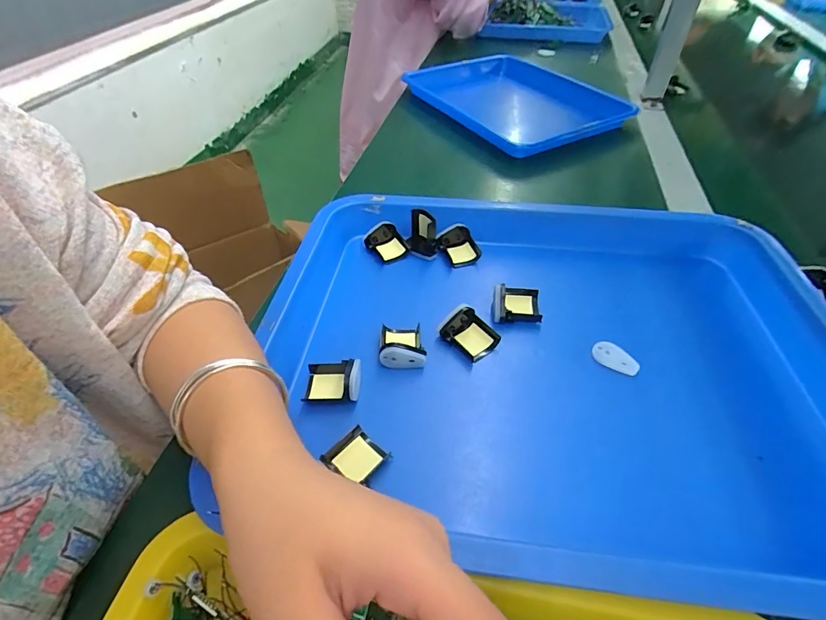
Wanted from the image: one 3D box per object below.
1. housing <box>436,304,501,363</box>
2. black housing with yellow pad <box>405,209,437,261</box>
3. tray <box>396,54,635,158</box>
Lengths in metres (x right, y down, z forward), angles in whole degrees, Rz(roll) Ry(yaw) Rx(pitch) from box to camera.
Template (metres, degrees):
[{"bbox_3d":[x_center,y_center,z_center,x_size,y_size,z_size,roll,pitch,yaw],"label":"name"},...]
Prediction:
[{"bbox_3d":[0.046,0.019,0.350,0.035,0.025,0.041,-30,53,-25],"label":"housing"},{"bbox_3d":[0.009,-0.077,0.428,0.029,0.038,0.037,1,46,2],"label":"black housing with yellow pad"},{"bbox_3d":[0.165,-0.348,0.701,0.243,0.043,0.321,-25,51,-22],"label":"tray"}]

